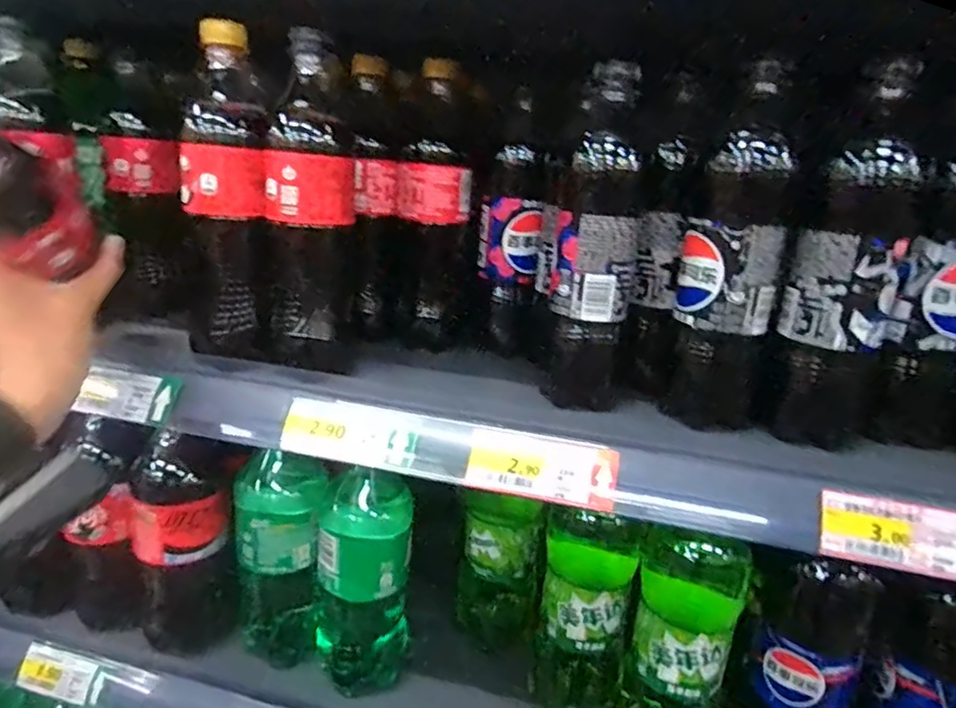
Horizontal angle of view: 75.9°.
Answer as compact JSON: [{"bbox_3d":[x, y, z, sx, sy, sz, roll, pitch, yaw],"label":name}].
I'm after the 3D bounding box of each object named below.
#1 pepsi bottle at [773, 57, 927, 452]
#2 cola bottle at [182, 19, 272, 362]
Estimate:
[{"bbox_3d":[0.237,-0.038,0.400,0.066,0.203,0.066,17,22,35],"label":"pepsi bottle"},{"bbox_3d":[-0.174,-0.112,0.421,0.054,0.206,0.065,-2,19,-21],"label":"cola bottle"}]

